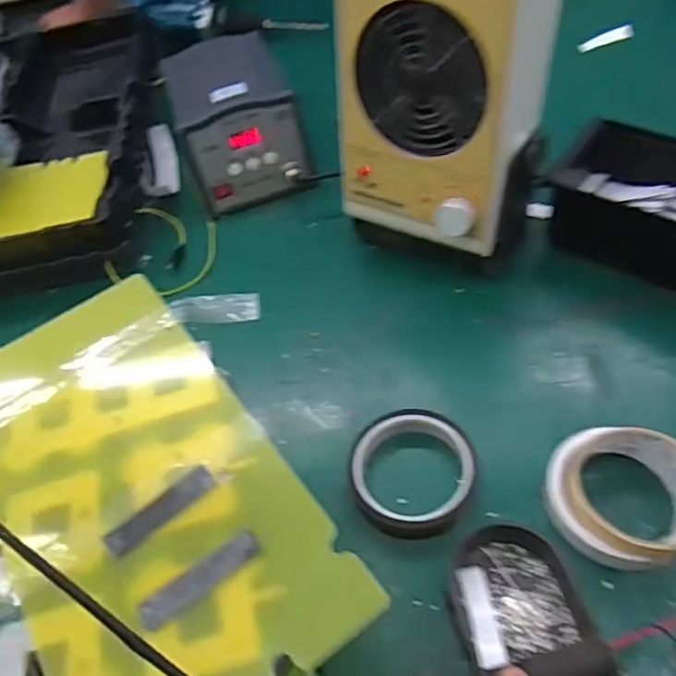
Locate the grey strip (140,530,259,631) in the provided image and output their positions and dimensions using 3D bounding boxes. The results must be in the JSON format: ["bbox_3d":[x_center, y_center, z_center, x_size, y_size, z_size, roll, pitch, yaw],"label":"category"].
[{"bbox_3d":[-0.064,0.111,0.286,0.059,0.006,0.015,-35,54,-17],"label":"grey strip"}]

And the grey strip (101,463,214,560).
[{"bbox_3d":[-0.090,0.087,0.311,0.058,0.004,0.014,-39,56,-19],"label":"grey strip"}]

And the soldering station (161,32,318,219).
[{"bbox_3d":[-0.110,-0.232,0.686,0.130,0.111,0.182,-21,51,-7],"label":"soldering station"}]

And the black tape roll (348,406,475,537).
[{"bbox_3d":[0.054,0.097,0.450,0.091,0.030,0.089,-5,52,6],"label":"black tape roll"}]

